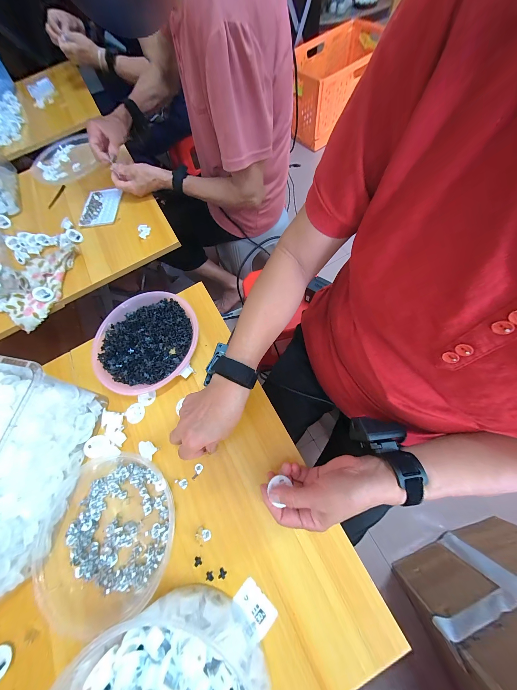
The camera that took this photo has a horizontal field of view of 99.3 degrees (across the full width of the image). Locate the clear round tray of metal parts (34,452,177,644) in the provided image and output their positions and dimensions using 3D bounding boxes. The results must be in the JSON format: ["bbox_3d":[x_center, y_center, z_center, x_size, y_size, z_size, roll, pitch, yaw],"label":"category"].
[{"bbox_3d":[-0.212,0.266,0.306,0.174,0.027,0.189,-2,68,5],"label":"clear round tray of metal parts"}]

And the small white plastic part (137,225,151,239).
[{"bbox_3d":[-0.283,-0.283,0.546,0.030,0.010,0.043,-27,68,-5],"label":"small white plastic part"}]

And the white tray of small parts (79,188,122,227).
[{"bbox_3d":[-0.420,-0.372,0.591,0.097,0.012,0.133,4,70,1],"label":"white tray of small parts"}]

